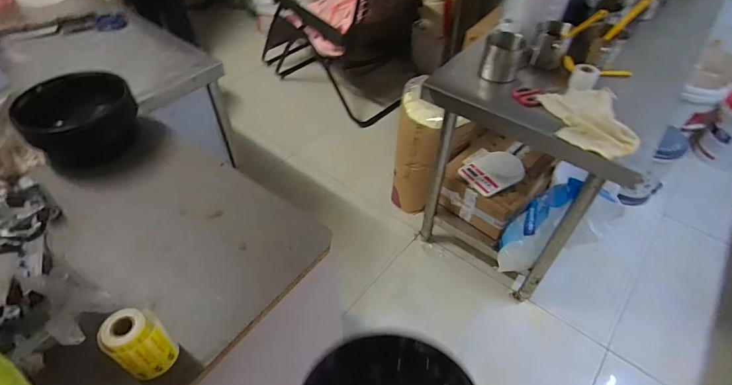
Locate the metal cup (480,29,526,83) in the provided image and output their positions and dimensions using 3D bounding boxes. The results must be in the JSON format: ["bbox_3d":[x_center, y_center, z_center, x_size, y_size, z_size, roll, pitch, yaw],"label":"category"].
[{"bbox_3d":[0.393,-0.394,1.172,0.098,0.118,0.098,0,46,0],"label":"metal cup"}]

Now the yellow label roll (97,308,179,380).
[{"bbox_3d":[-0.316,0.213,0.569,0.066,0.095,0.066,0,46,0],"label":"yellow label roll"}]

